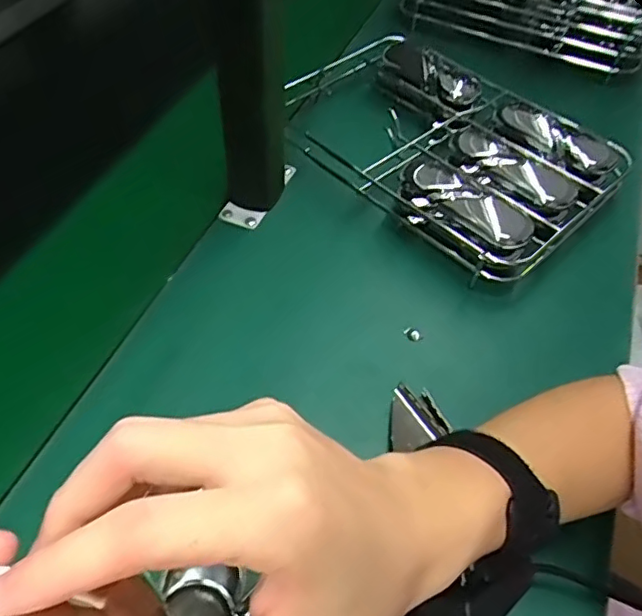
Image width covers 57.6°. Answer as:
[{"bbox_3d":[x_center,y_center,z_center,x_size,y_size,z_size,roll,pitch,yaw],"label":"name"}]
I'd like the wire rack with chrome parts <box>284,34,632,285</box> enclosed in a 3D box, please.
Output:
[{"bbox_3d":[0.126,-0.180,0.617,0.243,0.051,0.330,-37,63,-28],"label":"wire rack with chrome parts"}]

